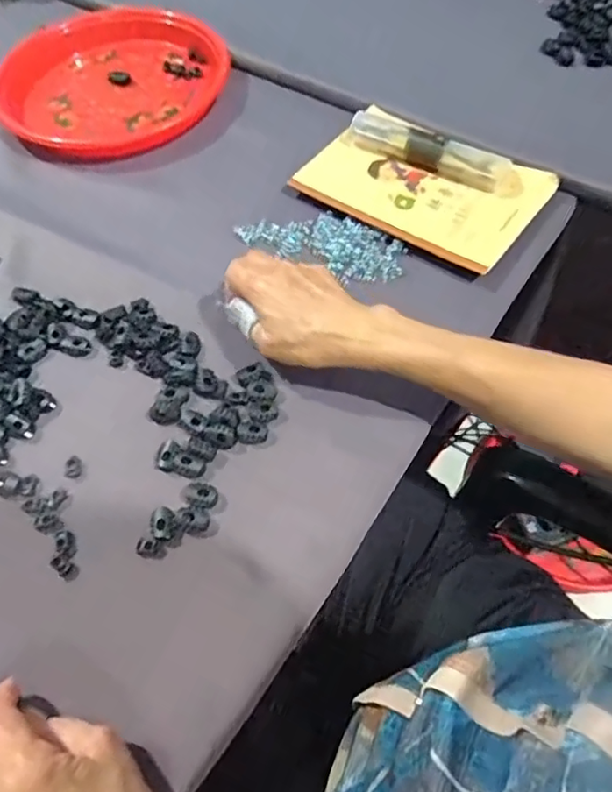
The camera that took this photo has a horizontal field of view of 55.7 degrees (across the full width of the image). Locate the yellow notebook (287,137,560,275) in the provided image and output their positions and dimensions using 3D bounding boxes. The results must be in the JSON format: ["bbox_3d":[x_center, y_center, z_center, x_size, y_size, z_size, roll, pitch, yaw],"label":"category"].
[{"bbox_3d":[0.108,-0.194,0.538,0.201,0.018,0.132,31,65,20],"label":"yellow notebook"}]

